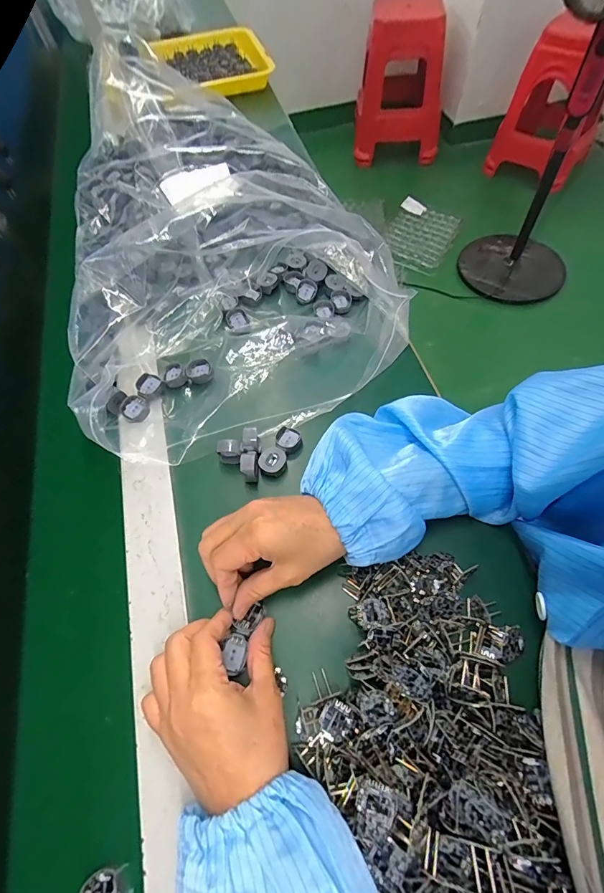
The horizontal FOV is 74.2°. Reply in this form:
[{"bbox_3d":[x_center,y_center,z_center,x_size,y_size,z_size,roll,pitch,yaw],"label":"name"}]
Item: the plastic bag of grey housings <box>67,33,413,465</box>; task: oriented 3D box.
[{"bbox_3d":[-0.112,-0.282,0.498,0.372,0.134,0.561,-17,62,-6],"label":"plastic bag of grey housings"}]

